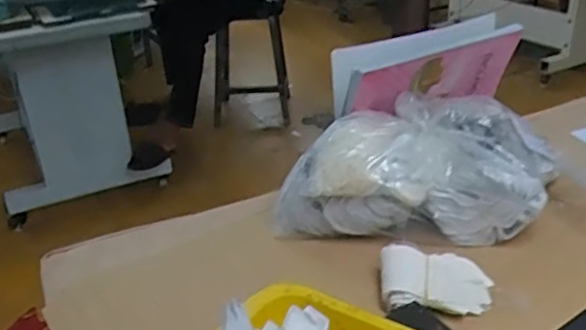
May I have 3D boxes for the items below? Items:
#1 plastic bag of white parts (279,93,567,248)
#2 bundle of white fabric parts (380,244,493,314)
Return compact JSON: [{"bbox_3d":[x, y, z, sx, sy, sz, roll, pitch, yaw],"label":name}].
[{"bbox_3d":[0.138,-0.003,0.701,0.304,0.111,0.148,0,29,8],"label":"plastic bag of white parts"},{"bbox_3d":[0.134,0.108,0.578,0.101,0.029,0.062,2,29,12],"label":"bundle of white fabric parts"}]

